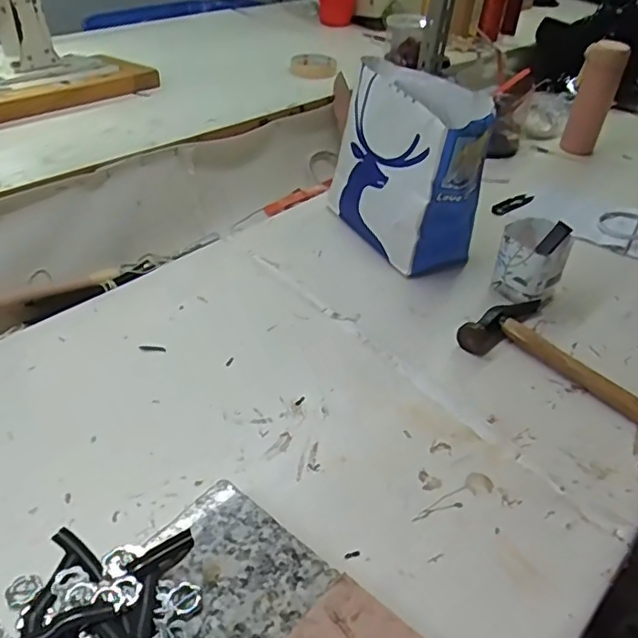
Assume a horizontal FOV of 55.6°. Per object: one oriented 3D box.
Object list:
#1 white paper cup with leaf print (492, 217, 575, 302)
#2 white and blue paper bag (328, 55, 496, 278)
[{"bbox_3d":[0.271,-0.070,0.781,0.086,0.093,0.077,16,40,12],"label":"white paper cup with leaf print"},{"bbox_3d":[0.124,-0.212,0.842,0.130,0.212,0.232,-18,45,-27],"label":"white and blue paper bag"}]

